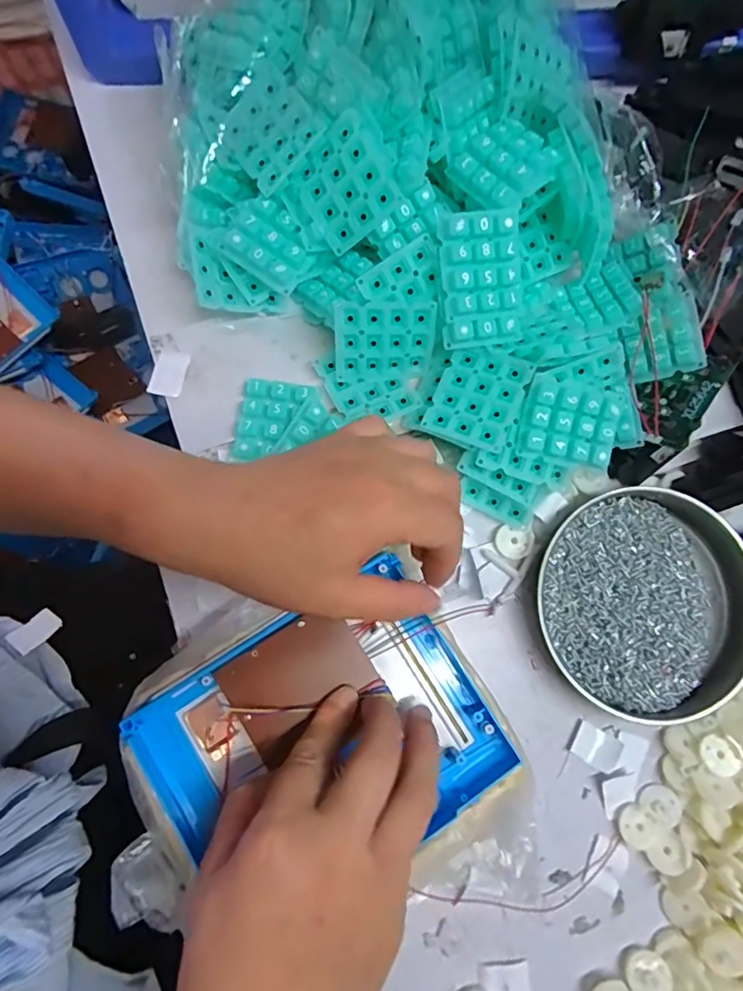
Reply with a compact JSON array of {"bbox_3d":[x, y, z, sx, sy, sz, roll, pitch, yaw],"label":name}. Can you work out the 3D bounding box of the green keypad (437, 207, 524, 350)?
[{"bbox_3d":[0.066,-0.126,0.309,0.047,0.012,0.073,-9,104,-10],"label":"green keypad"}]

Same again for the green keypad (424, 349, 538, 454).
[{"bbox_3d":[0.064,-0.060,0.321,0.050,0.005,0.057,20,81,20],"label":"green keypad"}]

